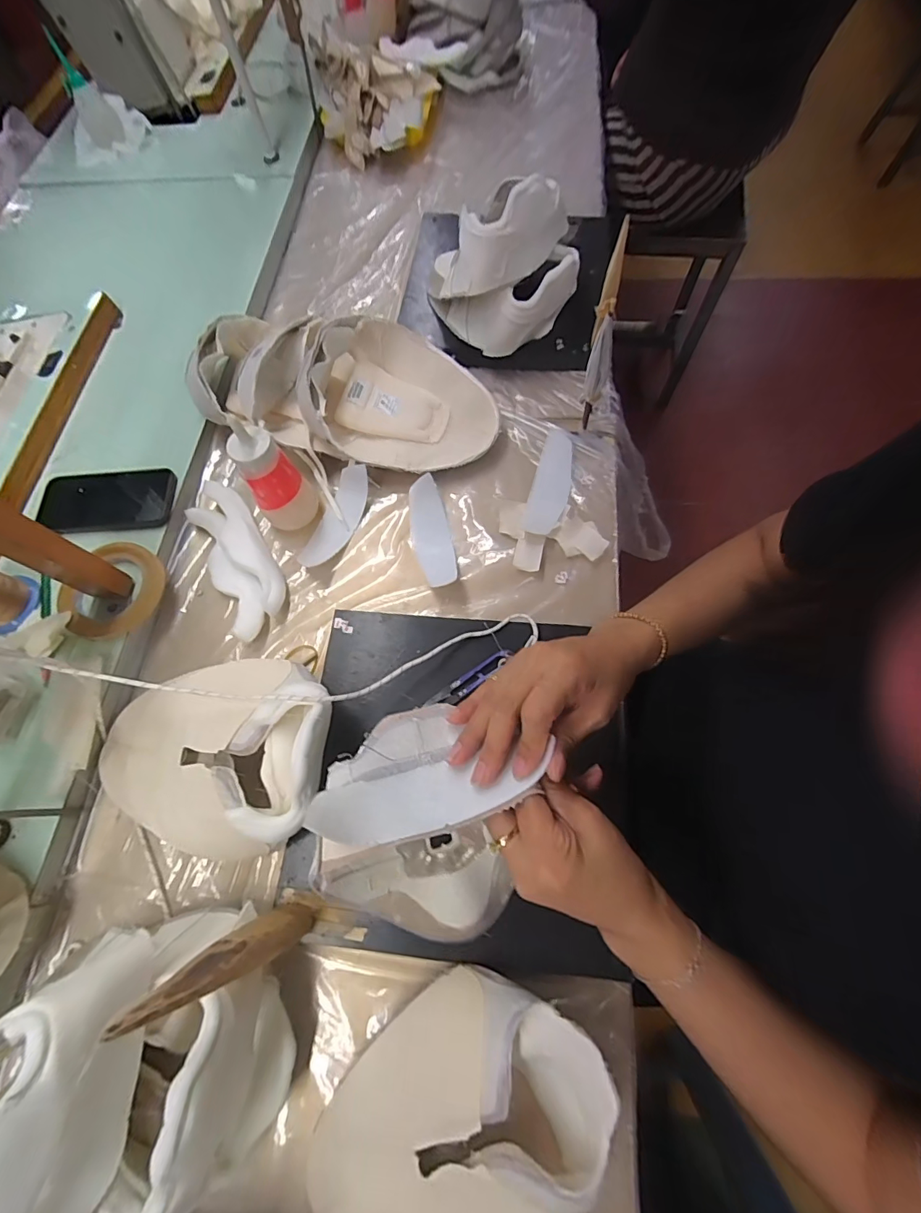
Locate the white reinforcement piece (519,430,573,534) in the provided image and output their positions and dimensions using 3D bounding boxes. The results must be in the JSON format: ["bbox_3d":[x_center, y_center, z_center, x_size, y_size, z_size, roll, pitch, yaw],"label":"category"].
[{"bbox_3d":[0.109,-0.147,0.553,0.043,0.011,0.147,17,69,2],"label":"white reinforcement piece"}]

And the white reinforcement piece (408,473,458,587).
[{"bbox_3d":[-0.034,-0.084,0.533,0.044,0.025,0.136,-13,68,-2],"label":"white reinforcement piece"}]

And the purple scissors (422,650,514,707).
[{"bbox_3d":[0.010,0.076,0.469,0.099,0.012,0.020,-30,70,-8],"label":"purple scissors"}]

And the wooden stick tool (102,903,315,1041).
[{"bbox_3d":[-0.149,0.231,0.310,0.043,0.200,0.026,-21,69,-5],"label":"wooden stick tool"}]

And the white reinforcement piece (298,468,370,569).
[{"bbox_3d":[-0.151,-0.104,0.557,0.042,0.043,0.134,17,70,9],"label":"white reinforcement piece"}]

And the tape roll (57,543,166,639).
[{"bbox_3d":[-0.392,-0.017,0.526,0.092,0.026,0.113,17,70,9],"label":"tape roll"}]

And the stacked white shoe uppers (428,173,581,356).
[{"bbox_3d":[0.045,-0.456,0.602,0.157,0.145,0.198,-42,72,-13],"label":"stacked white shoe uppers"}]

